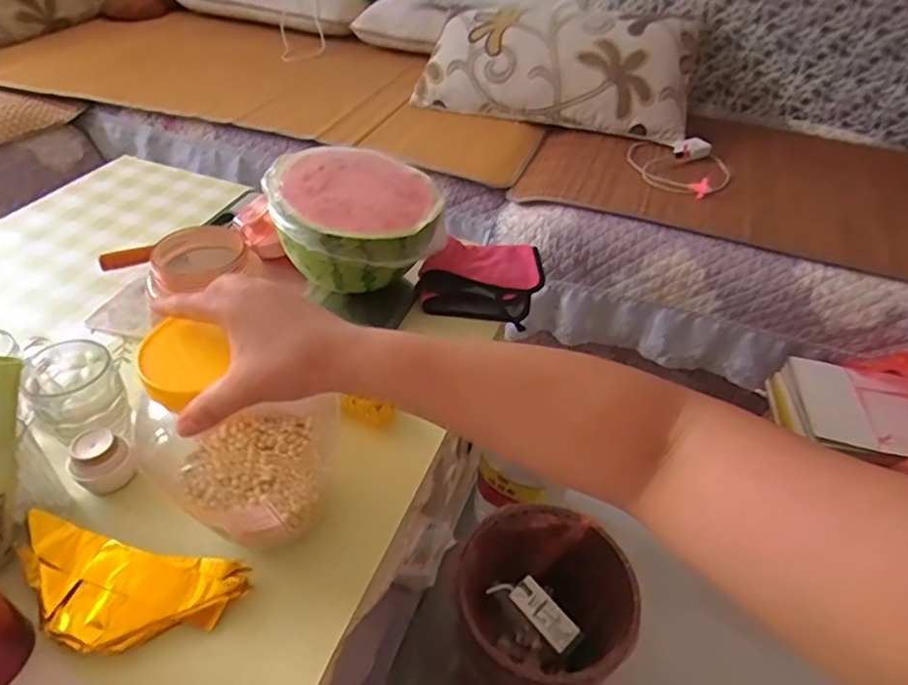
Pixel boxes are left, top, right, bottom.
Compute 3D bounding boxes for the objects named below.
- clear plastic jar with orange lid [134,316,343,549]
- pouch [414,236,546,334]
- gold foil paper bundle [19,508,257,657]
[{"bbox_3d":[-0.177,0.068,0.453,0.118,0.170,0.103,35,62,30],"label":"clear plastic jar with orange lid"},{"bbox_3d":[0.041,-0.090,0.802,0.155,0.048,0.143,12,42,8],"label":"pouch"},{"bbox_3d":[-0.266,0.197,0.465,0.176,0.040,0.083,9,42,5],"label":"gold foil paper bundle"}]

